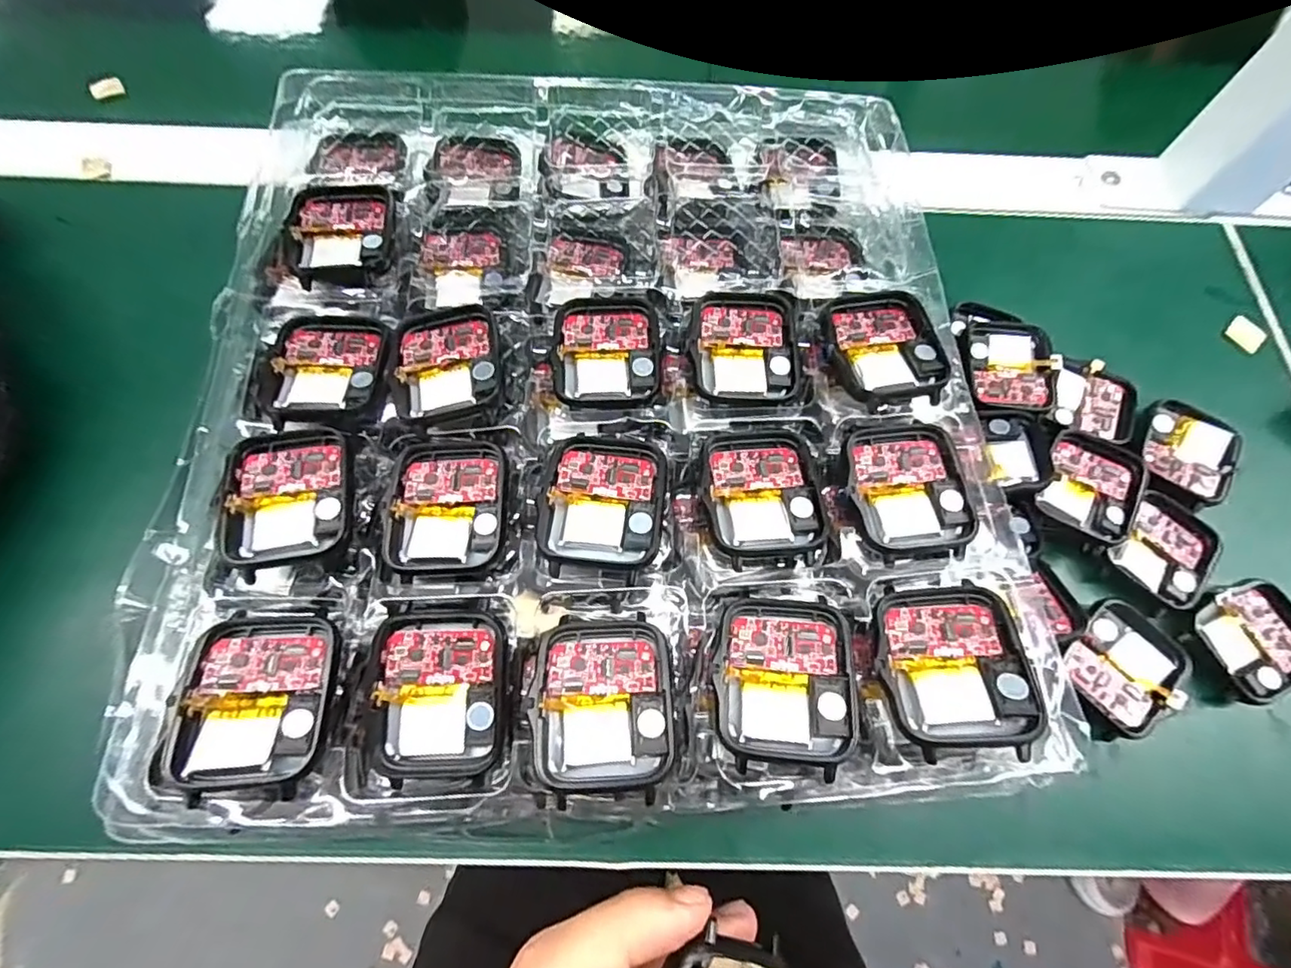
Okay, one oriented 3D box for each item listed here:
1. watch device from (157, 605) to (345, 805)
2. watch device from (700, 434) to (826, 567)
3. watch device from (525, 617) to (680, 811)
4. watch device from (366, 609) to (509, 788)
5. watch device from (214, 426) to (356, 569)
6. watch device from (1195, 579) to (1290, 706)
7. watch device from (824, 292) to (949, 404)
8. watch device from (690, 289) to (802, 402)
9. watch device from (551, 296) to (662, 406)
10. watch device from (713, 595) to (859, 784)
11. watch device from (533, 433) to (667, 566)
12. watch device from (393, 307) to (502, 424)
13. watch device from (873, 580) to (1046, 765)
[{"bbox_3d":[-0.105,0.057,0.154,0.038,0.011,0.045,3,68,-1],"label":"watch device"},{"bbox_3d":[0.038,0.002,0.186,0.037,0.006,0.045,-1,68,-2],"label":"watch device"},{"bbox_3d":[-0.012,0.059,0.157,0.038,0.008,0.046,-3,68,-3],"label":"watch device"},{"bbox_3d":[-0.057,0.059,0.161,0.037,0.012,0.043,1,68,-2],"label":"watch device"},{"bbox_3d":[-0.111,0.002,0.179,0.037,0.008,0.043,-7,68,-5],"label":"watch device"},{"bbox_3d":[0.232,0.060,0.221,0.042,0.012,0.038,-26,69,-8],"label":"watch device"},{"bbox_3d":[0.084,-0.049,0.205,0.036,0.009,0.044,-4,68,-4],"label":"watch device"},{"bbox_3d":[0.036,-0.050,0.207,0.037,0.009,0.042,1,68,-1],"label":"watch device"},{"bbox_3d":[-0.013,-0.049,0.206,0.037,0.007,0.043,0,68,-2],"label":"watch device"},{"bbox_3d":[0.039,0.054,0.161,0.037,0.007,0.045,7,68,1],"label":"watch device"},{"bbox_3d":[-0.013,0.004,0.181,0.038,0.009,0.043,8,68,1],"label":"watch device"},{"bbox_3d":[-0.068,-0.043,0.199,0.036,0.009,0.043,-6,68,-5],"label":"watch device"},{"bbox_3d":[0.085,0.050,0.160,0.037,0.013,0.045,2,68,-1],"label":"watch device"}]

